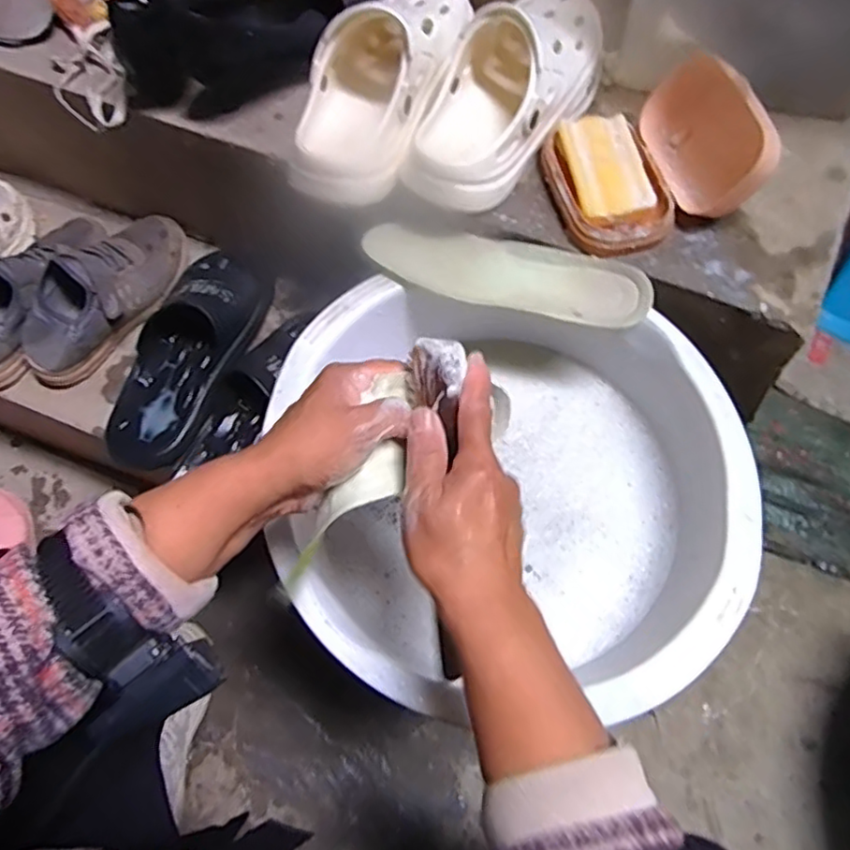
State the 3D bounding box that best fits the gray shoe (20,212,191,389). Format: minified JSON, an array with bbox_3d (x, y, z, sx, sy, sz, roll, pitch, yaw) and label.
[{"bbox_3d":[-0.375,-0.159,0.740,0.098,0.079,0.236,35,70,16],"label":"gray shoe"}]

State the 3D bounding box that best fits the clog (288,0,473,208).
[{"bbox_3d":[-0.042,-0.325,0.596,0.109,0.085,0.253,15,66,8],"label":"clog"}]

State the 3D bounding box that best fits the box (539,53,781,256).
[{"bbox_3d":[0.200,-0.243,0.561,0.169,0.083,0.144,-15,65,-5],"label":"box"}]

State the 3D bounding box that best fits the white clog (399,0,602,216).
[{"bbox_3d":[0.078,-0.316,0.585,0.111,0.091,0.256,30,69,14],"label":"white clog"}]

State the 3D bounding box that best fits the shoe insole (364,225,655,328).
[{"bbox_3d":[0.072,-0.137,0.564,0.248,0.015,0.070,13,66,8],"label":"shoe insole"}]

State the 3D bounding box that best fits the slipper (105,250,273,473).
[{"bbox_3d":[-0.273,-0.091,0.718,0.117,0.065,0.281,20,67,11],"label":"slipper"}]

